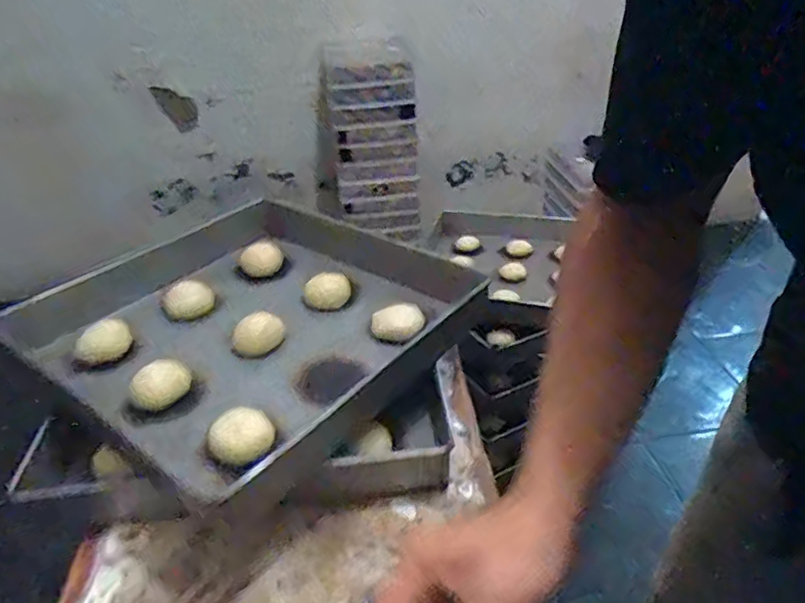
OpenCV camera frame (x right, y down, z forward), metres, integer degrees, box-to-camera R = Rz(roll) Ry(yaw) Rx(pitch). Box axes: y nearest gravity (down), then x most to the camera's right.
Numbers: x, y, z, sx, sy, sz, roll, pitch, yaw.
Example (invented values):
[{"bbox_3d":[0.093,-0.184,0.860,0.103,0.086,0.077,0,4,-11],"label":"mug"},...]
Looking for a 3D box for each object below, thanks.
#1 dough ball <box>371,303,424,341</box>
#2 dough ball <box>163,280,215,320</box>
[{"bbox_3d":[-0.006,0.026,0.708,0.060,0.025,0.045,-7,34,-6],"label":"dough ball"},{"bbox_3d":[-0.276,0.000,0.779,0.062,0.039,0.056,-18,36,-22],"label":"dough ball"}]

